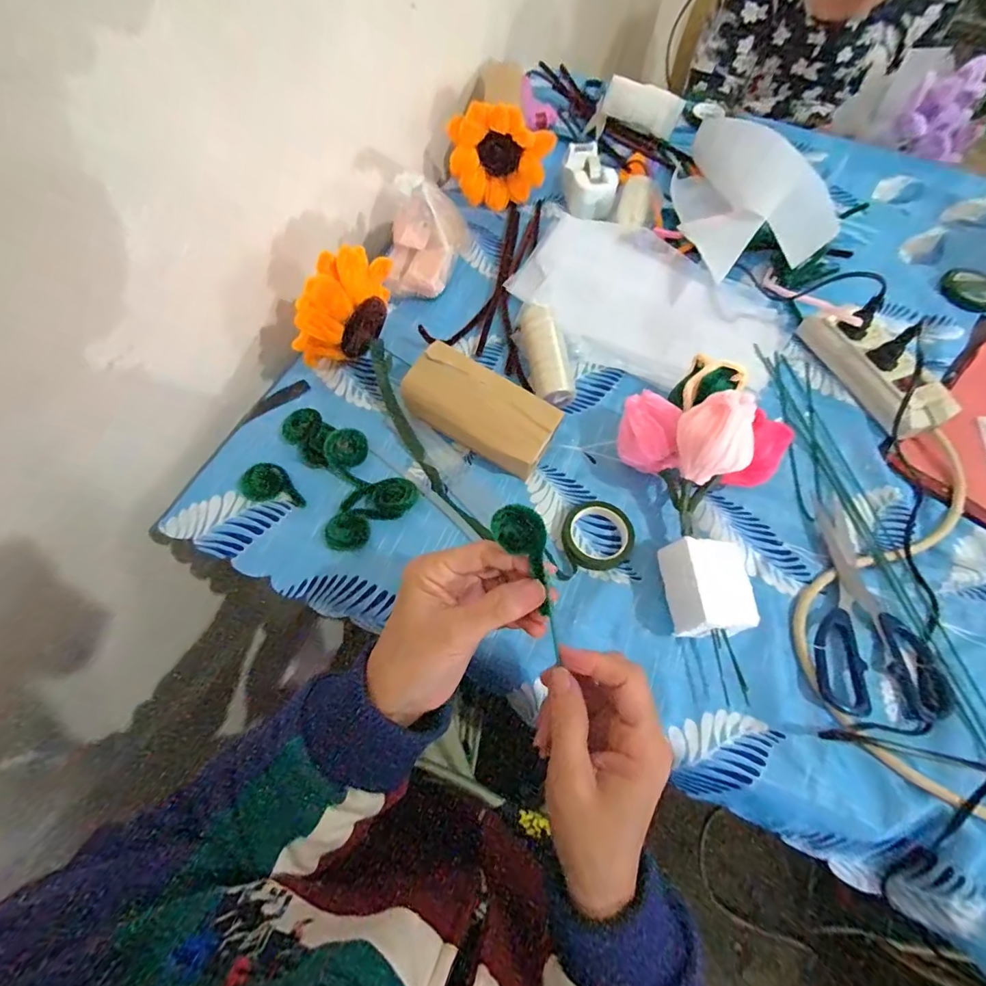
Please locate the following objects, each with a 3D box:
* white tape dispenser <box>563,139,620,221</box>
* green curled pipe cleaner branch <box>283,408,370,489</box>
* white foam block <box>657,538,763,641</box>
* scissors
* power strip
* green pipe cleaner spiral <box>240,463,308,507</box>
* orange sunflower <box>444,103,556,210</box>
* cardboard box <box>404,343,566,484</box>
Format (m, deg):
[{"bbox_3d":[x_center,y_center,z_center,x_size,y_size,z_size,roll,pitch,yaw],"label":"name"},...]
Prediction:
[{"bbox_3d":[0.121,-0.396,0.591,0.057,0.034,0.103,-6,63,-4],"label":"white tape dispenser"},{"bbox_3d":[-0.145,-0.042,0.414,0.091,0.016,0.045,22,65,9],"label":"green curled pipe cleaner branch"},{"bbox_3d":[0.159,0.069,0.352,0.052,0.036,0.068,7,64,-16],"label":"white foam block"},{"bbox_3d":[0.302,0.084,0.370,0.090,0.011,0.179,14,64,5],"label":"scissors"},{"bbox_3d":[0.385,-0.127,0.467,0.069,0.034,0.154,-15,65,-9],"label":"power strip"},{"bbox_3d":[-0.188,-0.008,0.403,0.058,0.005,0.034,7,63,2],"label":"green pipe cleaner spiral"},{"bbox_3d":[0.007,-0.401,0.562,0.119,0.106,0.025,7,63,2],"label":"orange sunflower"},{"bbox_3d":[-0.011,-0.072,0.416,0.132,0.056,0.064,28,66,12],"label":"cardboard box"}]

